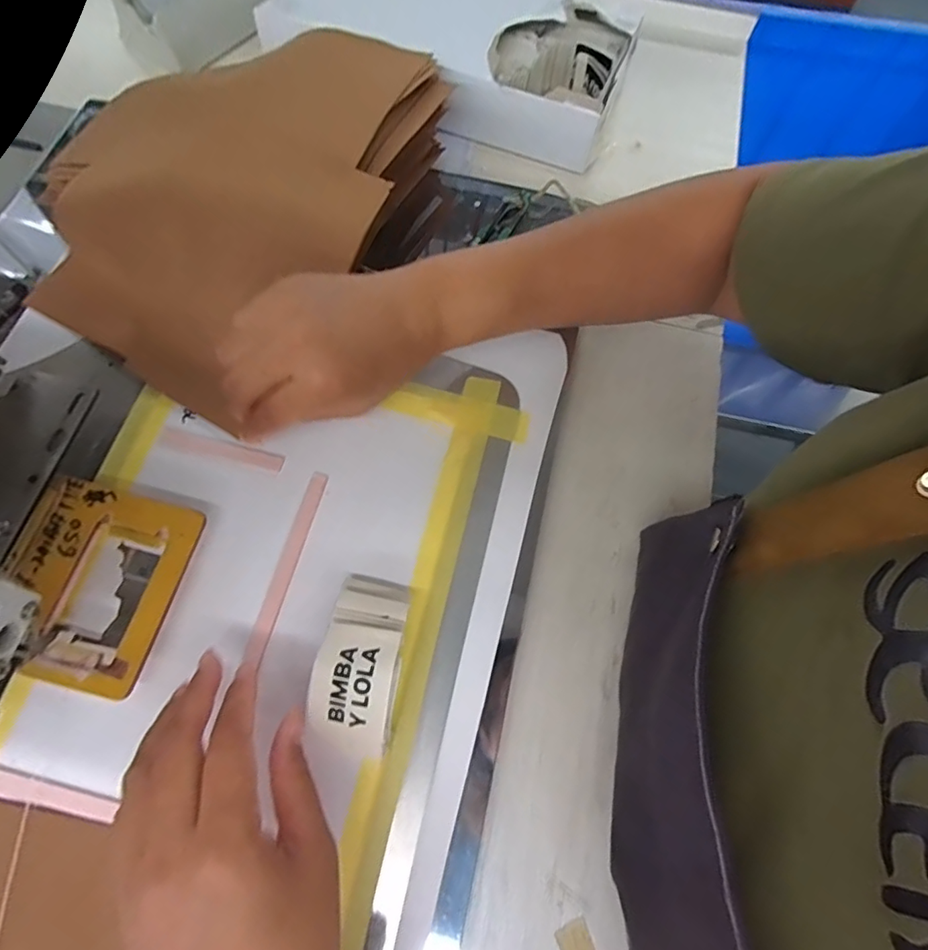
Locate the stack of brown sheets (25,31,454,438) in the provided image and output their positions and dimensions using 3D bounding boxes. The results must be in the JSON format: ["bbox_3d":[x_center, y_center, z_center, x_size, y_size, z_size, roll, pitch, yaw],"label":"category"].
[{"bbox_3d":[-0.166,-0.220,0.382,0.260,0.076,0.321,24,68,7],"label":"stack of brown sheets"}]

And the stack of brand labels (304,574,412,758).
[{"bbox_3d":[-0.055,0.098,0.279,0.043,0.034,0.089,7,69,1],"label":"stack of brand labels"}]

